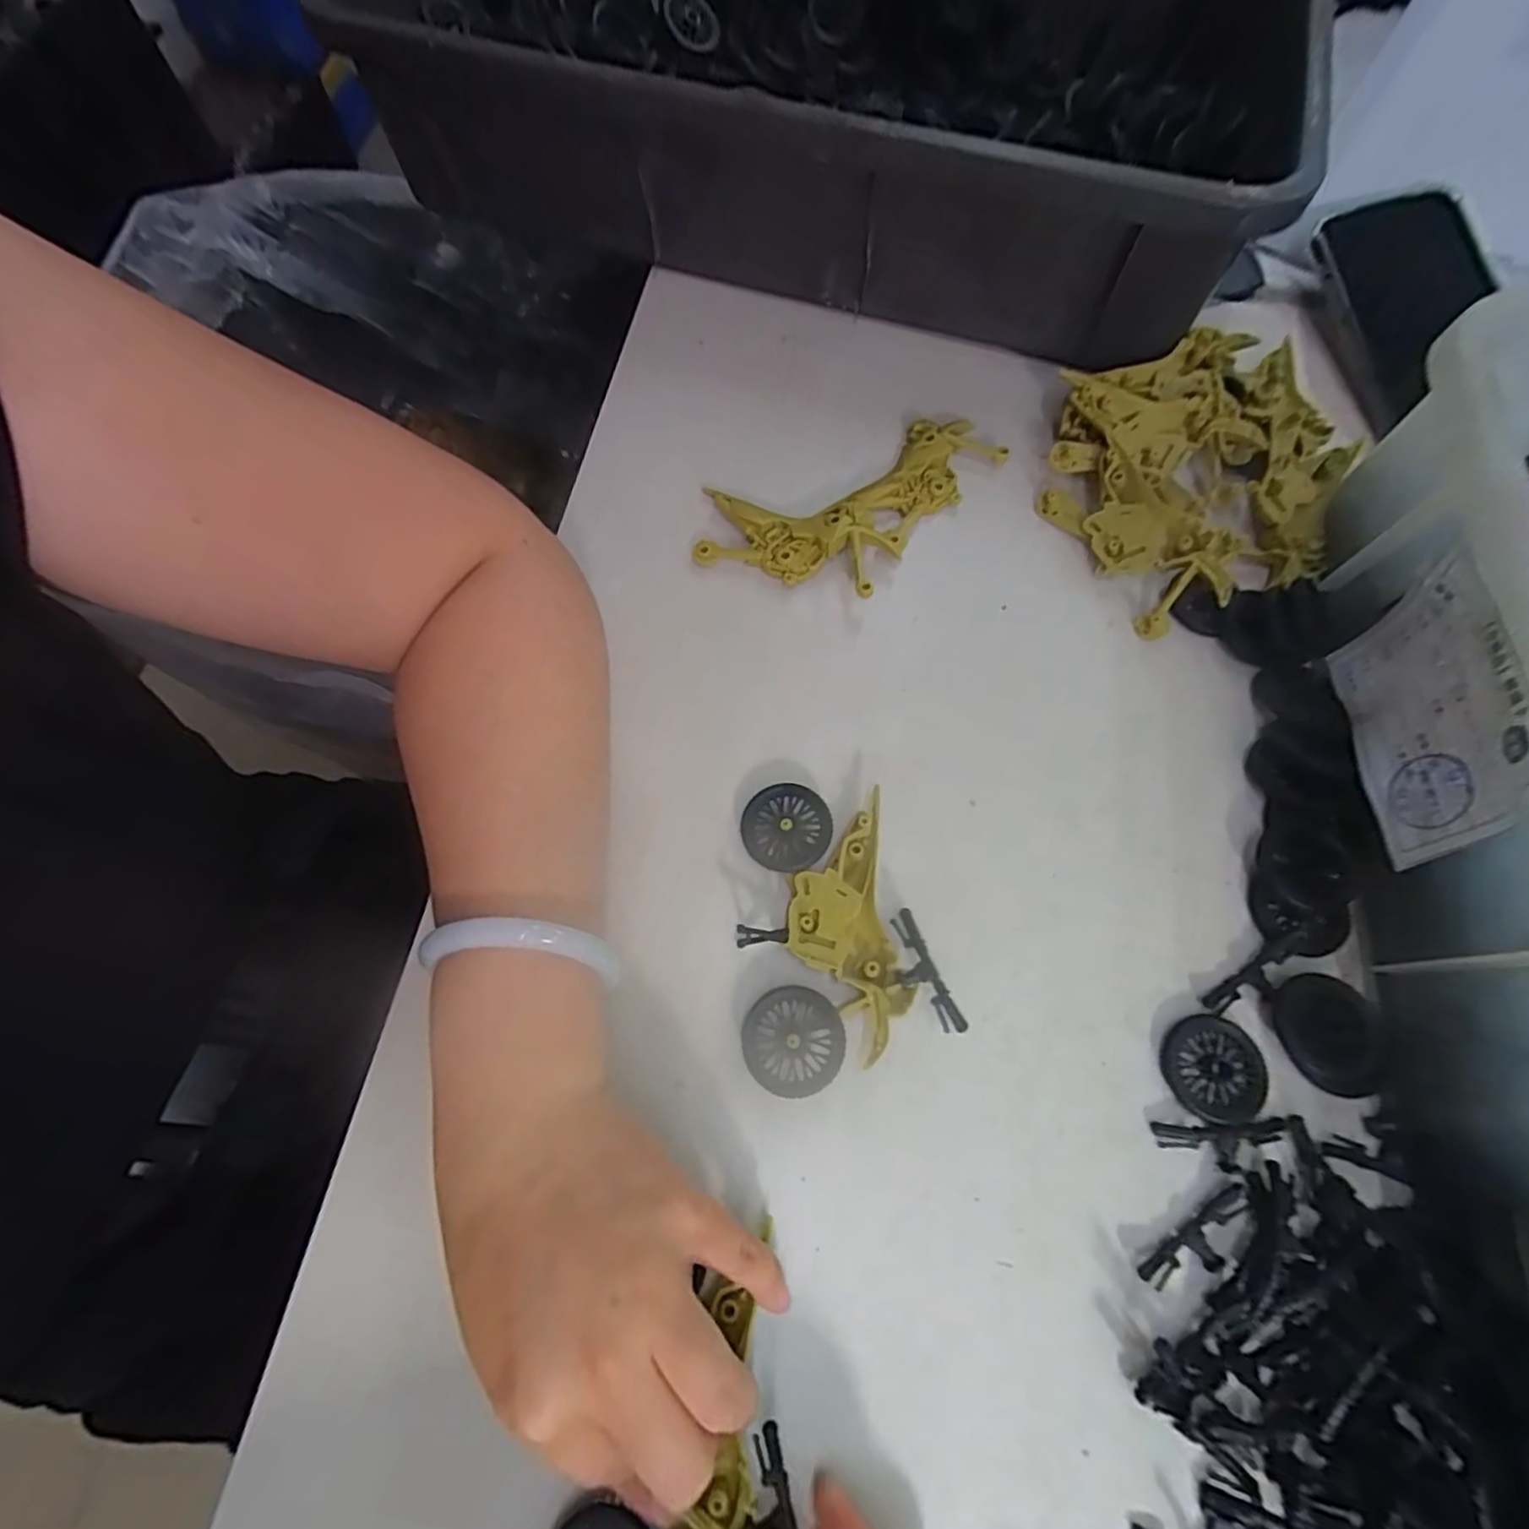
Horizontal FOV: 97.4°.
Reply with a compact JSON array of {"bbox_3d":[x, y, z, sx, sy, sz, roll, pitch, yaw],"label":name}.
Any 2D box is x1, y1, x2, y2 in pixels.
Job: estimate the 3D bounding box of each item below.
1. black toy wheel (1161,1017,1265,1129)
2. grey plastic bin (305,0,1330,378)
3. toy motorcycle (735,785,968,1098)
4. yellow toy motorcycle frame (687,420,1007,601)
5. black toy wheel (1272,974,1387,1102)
[{"bbox_3d":[0.172,0.115,0.255,0.036,0.004,0.037,0,69,0],"label":"black toy wheel"},{"bbox_3d":[0.046,-0.423,0.407,0.481,0.119,0.335,16,70,7],"label":"grey plastic bin"},{"bbox_3d":[0.024,0.063,0.270,0.075,0.016,0.113,-11,69,-4],"label":"toy motorcycle"},{"bbox_3d":[0.042,-0.138,0.344,0.090,0.020,0.152,41,75,15],"label":"yellow toy motorcycle frame"},{"bbox_3d":[0.215,0.103,0.255,0.032,0.010,0.040,9,69,4],"label":"black toy wheel"}]

